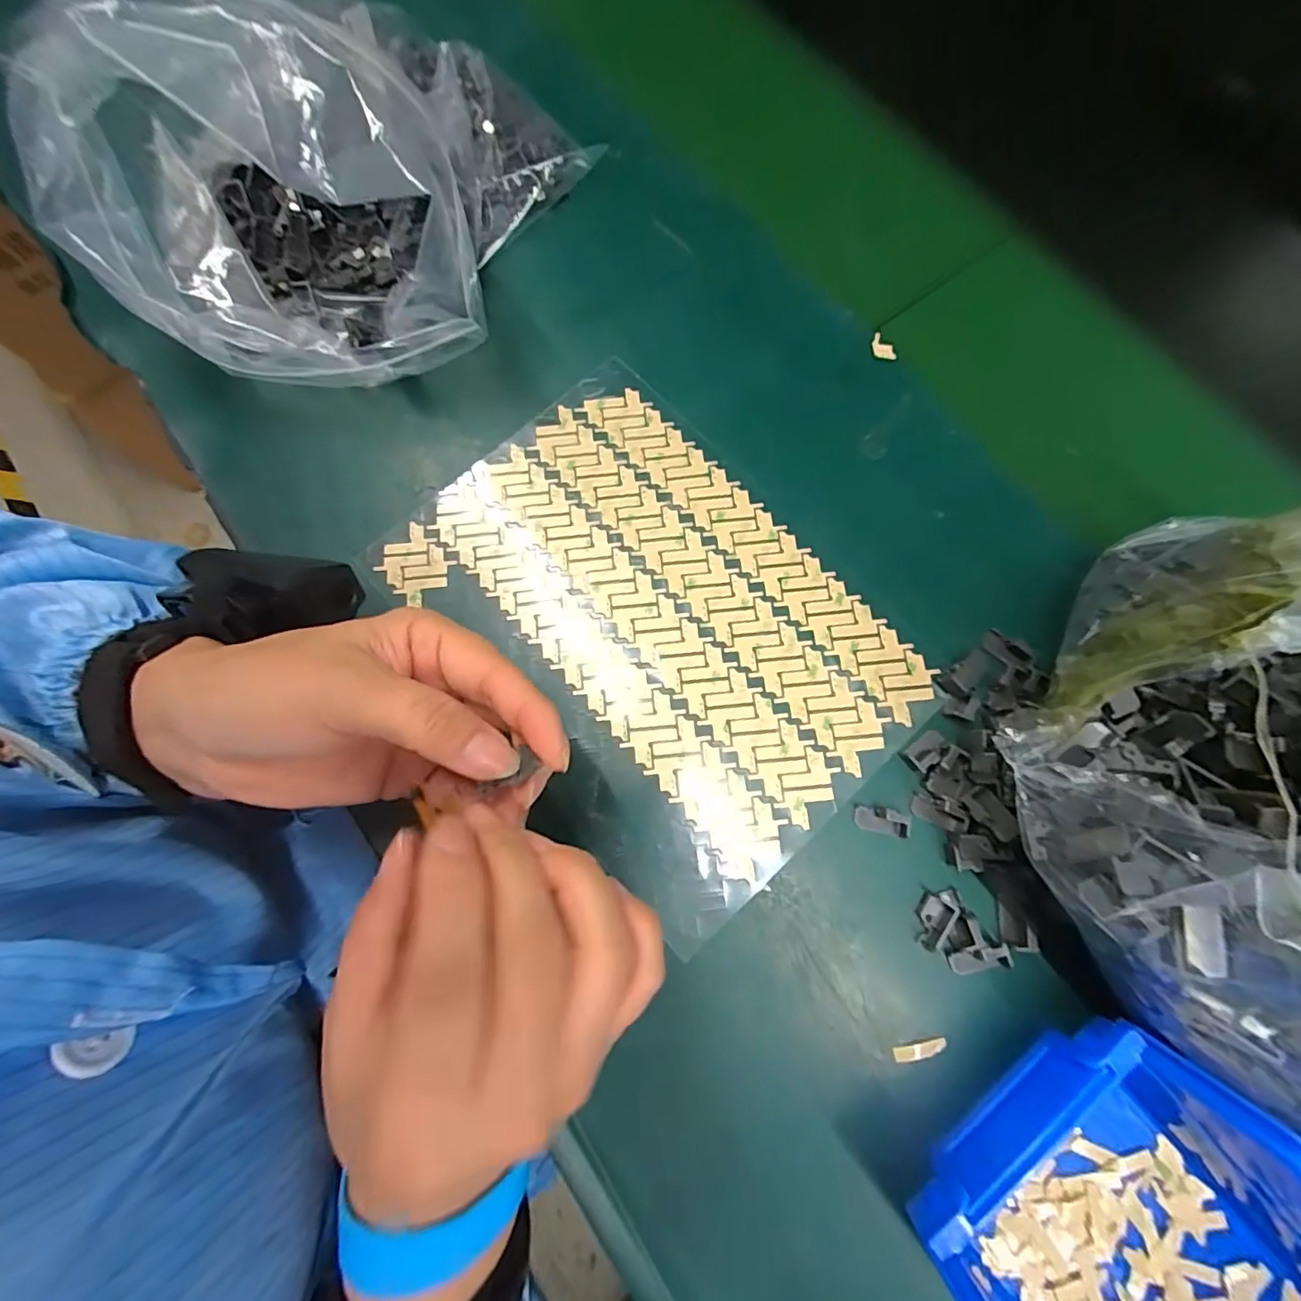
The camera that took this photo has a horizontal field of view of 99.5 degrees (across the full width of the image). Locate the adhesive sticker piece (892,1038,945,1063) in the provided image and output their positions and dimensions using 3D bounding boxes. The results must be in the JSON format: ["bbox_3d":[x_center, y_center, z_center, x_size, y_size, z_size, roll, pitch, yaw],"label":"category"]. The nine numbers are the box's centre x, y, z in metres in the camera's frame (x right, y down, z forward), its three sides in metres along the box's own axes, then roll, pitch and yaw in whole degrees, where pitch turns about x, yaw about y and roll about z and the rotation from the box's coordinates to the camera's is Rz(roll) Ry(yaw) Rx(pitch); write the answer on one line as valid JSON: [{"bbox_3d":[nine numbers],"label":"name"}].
[{"bbox_3d":[0.108,0.161,0.221,0.021,0.004,0.006,-12,66,1],"label":"adhesive sticker piece"}]

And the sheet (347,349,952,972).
[{"bbox_3d":[-0.002,-0.013,0.267,0.173,0.004,0.244,-40,79,-7],"label":"sheet"}]

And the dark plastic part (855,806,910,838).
[{"bbox_3d":[0.101,0.073,0.237,0.021,0.011,0.010,12,76,4],"label":"dark plastic part"}]

